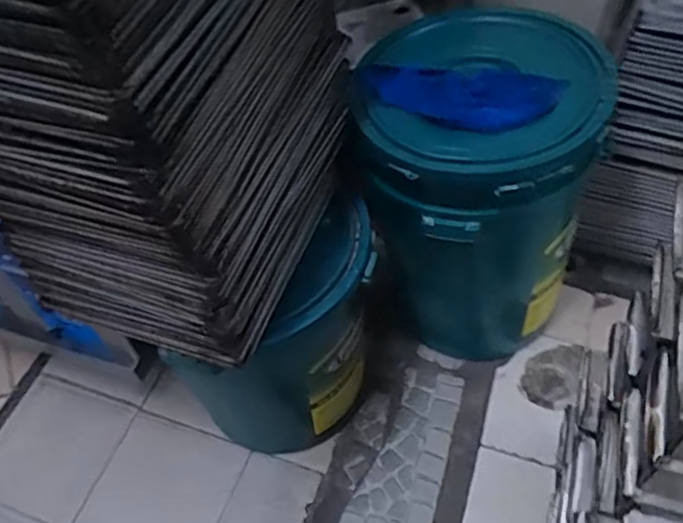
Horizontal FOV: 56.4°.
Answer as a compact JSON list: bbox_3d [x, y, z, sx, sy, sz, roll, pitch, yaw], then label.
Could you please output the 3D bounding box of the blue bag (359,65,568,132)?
[{"bbox_3d":[0.204,-0.289,1.085,0.323,0.073,0.107,5,54,6],"label":"blue bag"}]

